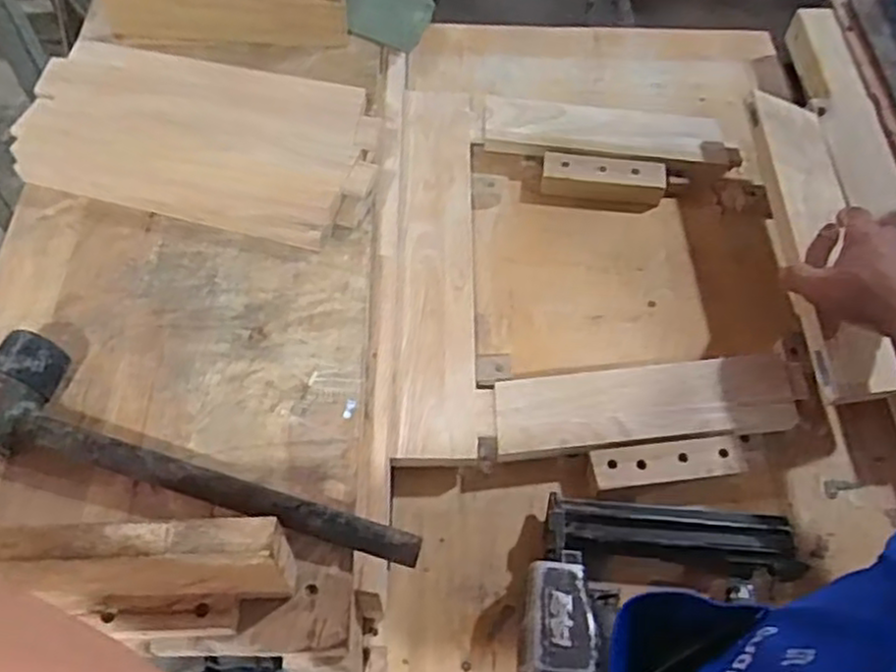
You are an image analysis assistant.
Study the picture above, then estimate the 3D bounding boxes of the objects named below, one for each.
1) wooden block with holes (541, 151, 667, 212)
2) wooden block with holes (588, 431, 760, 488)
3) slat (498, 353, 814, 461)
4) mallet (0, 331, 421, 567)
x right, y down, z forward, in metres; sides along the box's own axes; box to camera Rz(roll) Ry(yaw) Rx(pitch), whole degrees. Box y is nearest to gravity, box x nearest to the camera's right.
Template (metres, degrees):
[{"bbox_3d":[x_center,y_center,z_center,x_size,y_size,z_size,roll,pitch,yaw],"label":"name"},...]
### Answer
[{"bbox_3d":[0.180,-0.181,0.866,0.141,0.034,0.049,5,59,2],"label":"wooden block with holes"},{"bbox_3d":[0.209,0.115,0.680,0.158,0.027,0.037,-7,60,-6],"label":"wooden block with holes"},{"bbox_3d":[0.189,0.056,0.697,0.289,0.017,0.085,-5,59,-5],"label":"slat"},{"bbox_3d":[-0.169,0.074,0.517,0.321,0.049,0.088,12,59,5],"label":"mallet"}]

